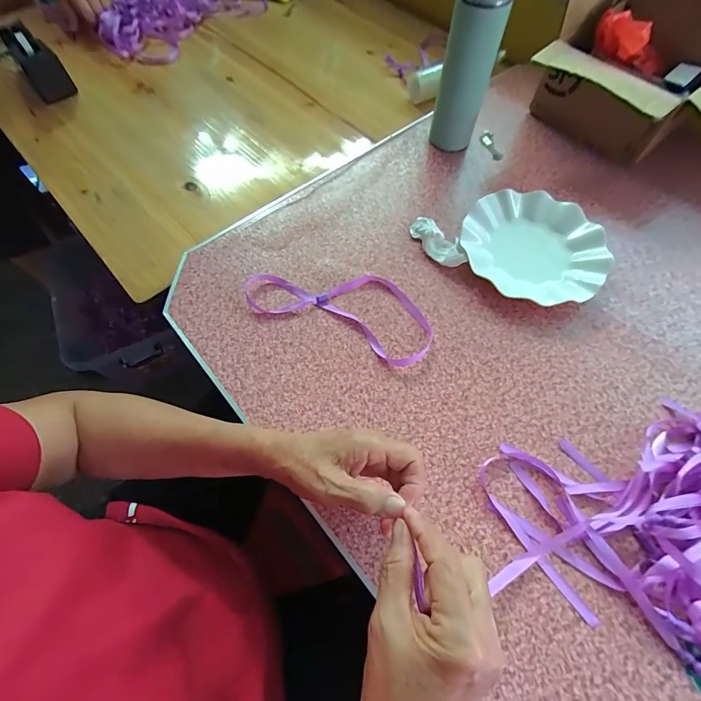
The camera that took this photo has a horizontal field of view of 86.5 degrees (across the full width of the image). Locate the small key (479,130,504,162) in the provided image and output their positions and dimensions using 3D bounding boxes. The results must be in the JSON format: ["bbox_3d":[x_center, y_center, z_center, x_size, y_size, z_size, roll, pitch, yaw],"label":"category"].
[{"bbox_3d":[0.229,-0.333,0.606,0.025,0.009,0.062,-14,64,-7],"label":"small key"}]

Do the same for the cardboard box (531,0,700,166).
[{"bbox_3d":[0.427,-0.393,0.541,0.204,0.190,0.270,-40,70,-18],"label":"cardboard box"}]

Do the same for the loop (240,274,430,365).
[{"bbox_3d":[-0.012,-0.063,0.465,0.241,0.011,0.107,22,66,11],"label":"loop"}]

